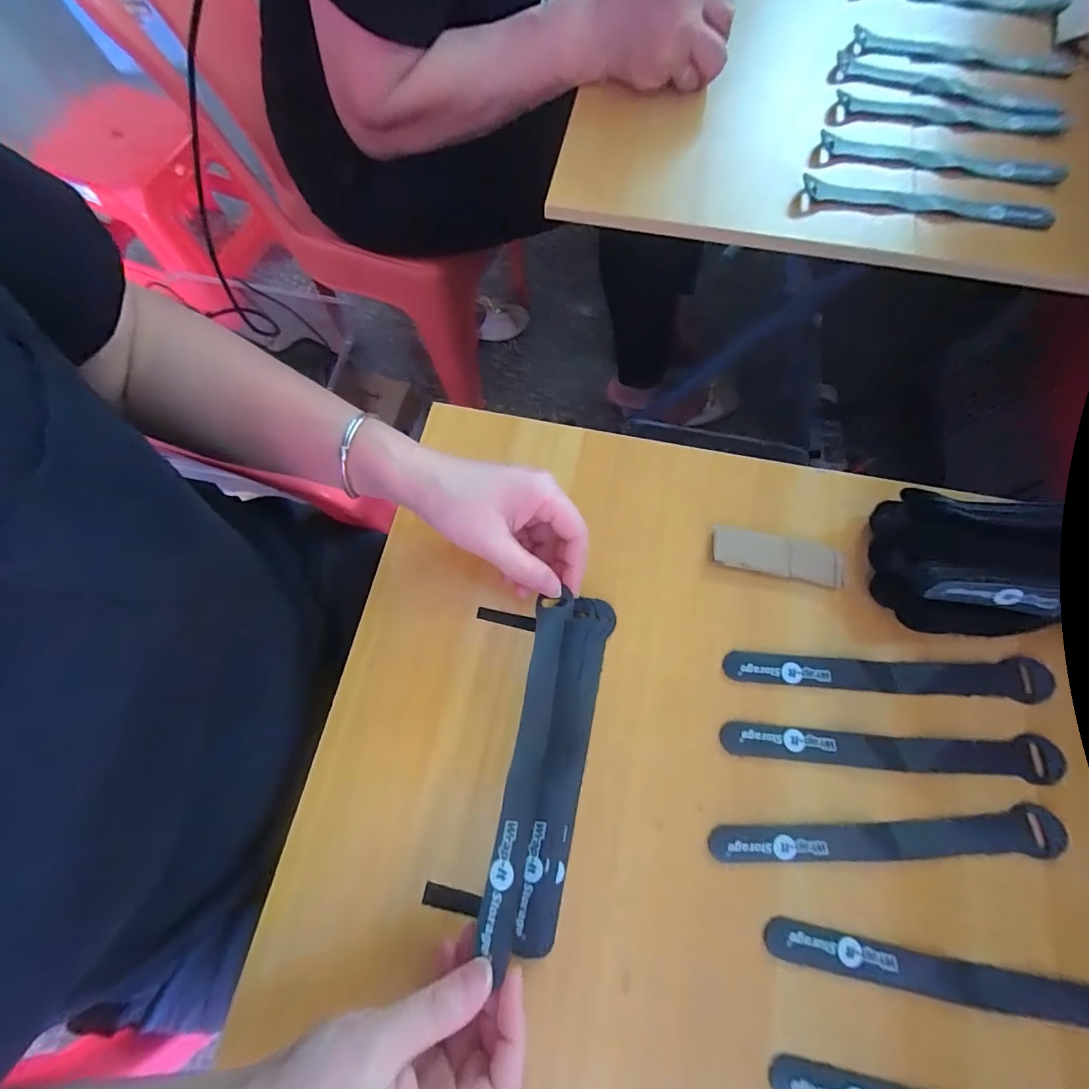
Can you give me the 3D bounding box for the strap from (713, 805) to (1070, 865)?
[{"bbox_3d":[0.208,0.175,0.280,0.217,0.004,0.026,1,72,-2],"label":"strap"}]

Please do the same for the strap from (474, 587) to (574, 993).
[{"bbox_3d":[-0.010,0.120,0.267,0.018,0.022,0.184,11,63,2],"label":"strap"}]

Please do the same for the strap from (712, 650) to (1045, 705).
[{"bbox_3d":[0.229,0.088,0.313,0.218,0.006,0.026,1,72,-1],"label":"strap"}]

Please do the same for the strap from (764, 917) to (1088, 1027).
[{"bbox_3d":[0.228,0.235,0.255,0.212,0.004,0.024,12,69,1],"label":"strap"}]

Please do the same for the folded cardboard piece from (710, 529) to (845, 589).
[{"bbox_3d":[0.165,0.009,0.330,0.091,0.008,0.028,12,72,2],"label":"folded cardboard piece"}]

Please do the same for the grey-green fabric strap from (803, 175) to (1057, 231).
[{"bbox_3d":[0.325,-0.289,0.398,0.208,0.010,0.025,5,71,3],"label":"grey-green fabric strap"}]

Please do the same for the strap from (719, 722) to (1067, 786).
[{"bbox_3d":[0.220,0.130,0.295,0.215,0.004,0.024,3,72,-1],"label":"strap"}]

